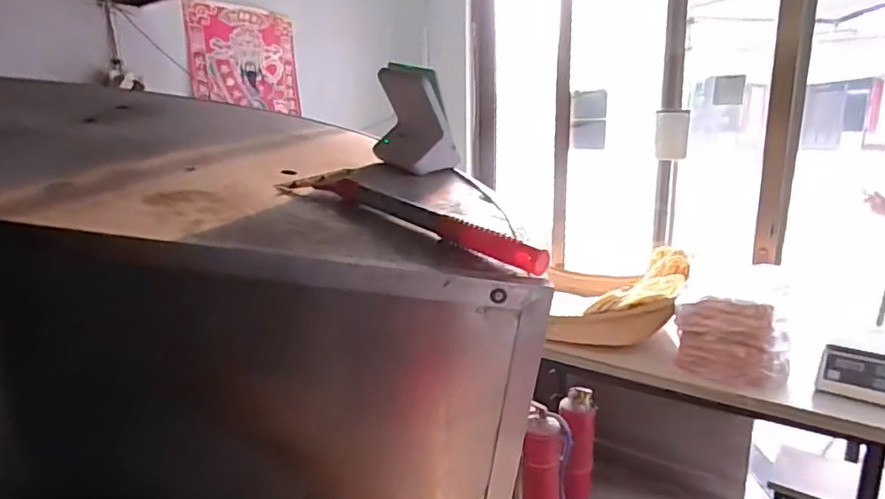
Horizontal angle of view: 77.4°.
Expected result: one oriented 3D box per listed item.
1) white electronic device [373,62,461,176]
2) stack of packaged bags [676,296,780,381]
[{"bbox_3d":[-0.039,-0.197,0.840,0.077,0.149,0.124,-12,17,-41],"label":"white electronic device"},{"bbox_3d":[0.848,0.214,1.601,0.284,0.278,0.270,8,16,32],"label":"stack of packaged bags"}]

